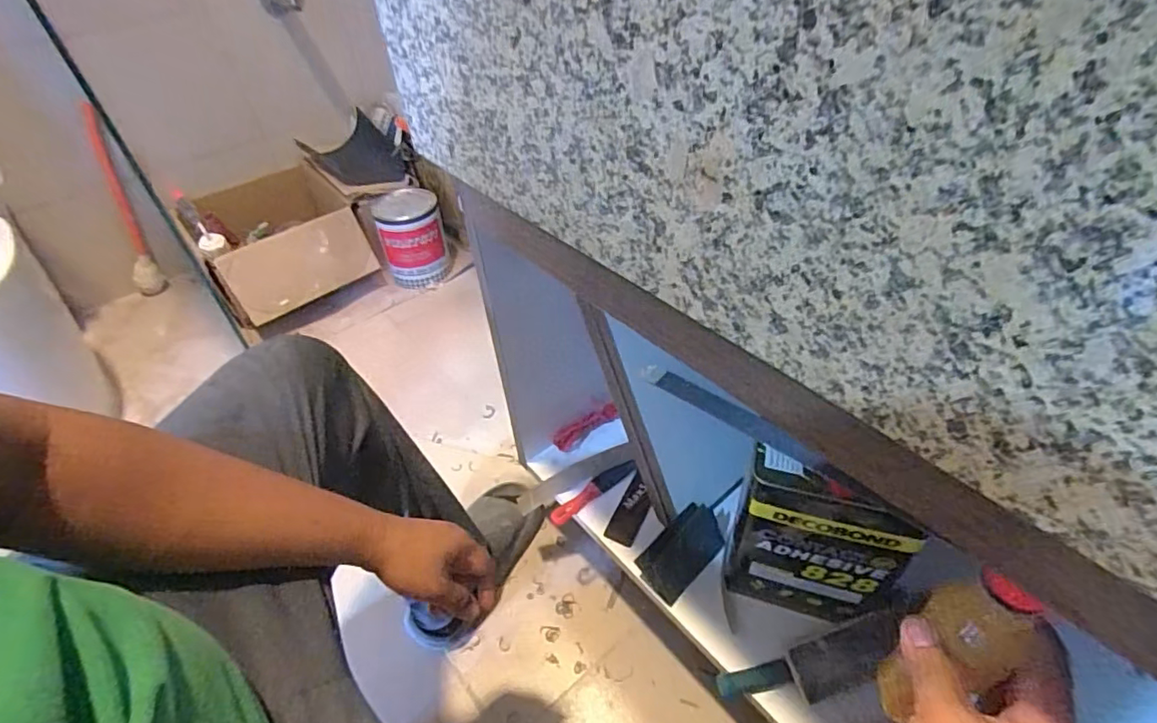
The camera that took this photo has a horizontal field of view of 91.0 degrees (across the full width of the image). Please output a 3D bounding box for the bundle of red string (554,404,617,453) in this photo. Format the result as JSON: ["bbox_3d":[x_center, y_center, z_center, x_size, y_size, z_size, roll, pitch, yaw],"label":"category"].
[{"bbox_3d":[0.014,0.104,0.892,0.113,0.035,0.024,-24,47,-19],"label":"bundle of red string"}]

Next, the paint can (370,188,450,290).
[{"bbox_3d":[-0.437,-0.327,1.496,0.162,0.188,0.166,-17,45,-12],"label":"paint can"}]

